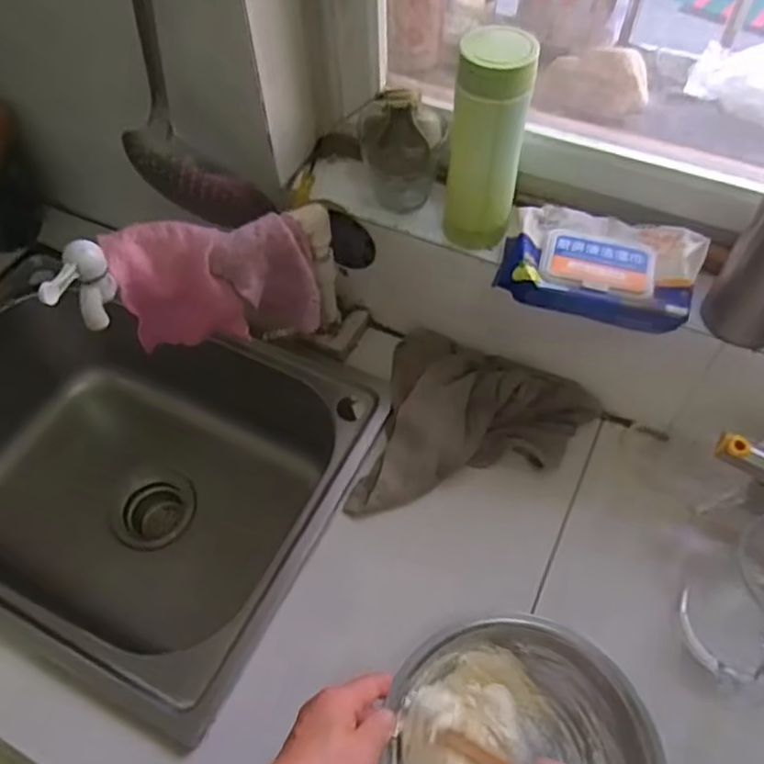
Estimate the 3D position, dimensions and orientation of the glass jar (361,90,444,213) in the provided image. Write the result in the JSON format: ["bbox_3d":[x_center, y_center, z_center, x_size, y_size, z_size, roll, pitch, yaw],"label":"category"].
[{"bbox_3d":[0.019,-0.224,0.635,0.074,0.124,0.082,-2,56,0],"label":"glass jar"}]

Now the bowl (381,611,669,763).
[{"bbox_3d":[0.097,0.290,0.503,0.199,0.079,0.181,-1,56,1],"label":"bowl"}]

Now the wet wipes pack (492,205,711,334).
[{"bbox_3d":[0.195,-0.106,0.590,0.166,0.033,0.105,11,57,9],"label":"wet wipes pack"}]

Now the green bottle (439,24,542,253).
[{"bbox_3d":[0.092,-0.206,0.576,0.061,0.185,0.064,11,57,8],"label":"green bottle"}]

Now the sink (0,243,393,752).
[{"bbox_3d":[-0.302,0.125,0.798,0.556,0.272,0.399,21,59,15],"label":"sink"}]

